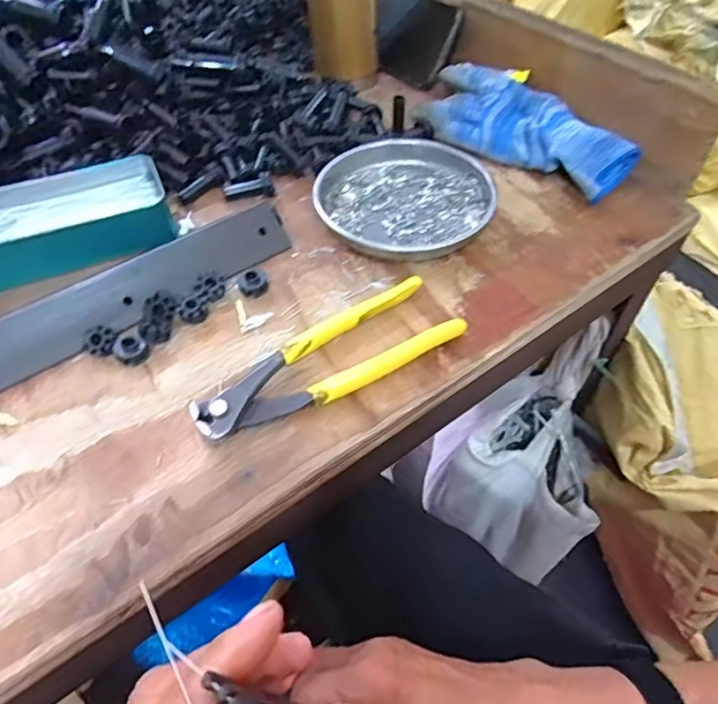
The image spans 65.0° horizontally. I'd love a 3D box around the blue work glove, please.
[{"bbox_3d":[0.131,-0.182,0.462,0.180,0.045,0.072,32,58,23],"label":"blue work glove"}]

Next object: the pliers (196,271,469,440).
[{"bbox_3d":[-0.018,0.005,0.331,0.163,0.016,0.049,-27,56,-20],"label":"pliers"}]

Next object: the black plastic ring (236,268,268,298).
[{"bbox_3d":[-0.070,-0.047,0.372,0.017,0.012,0.016,0,51,0],"label":"black plastic ring"}]

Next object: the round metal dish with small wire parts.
[{"bbox_3d":[0.032,-0.118,0.419,0.127,0.024,0.116,0,51,0],"label":"round metal dish with small wire parts"}]

